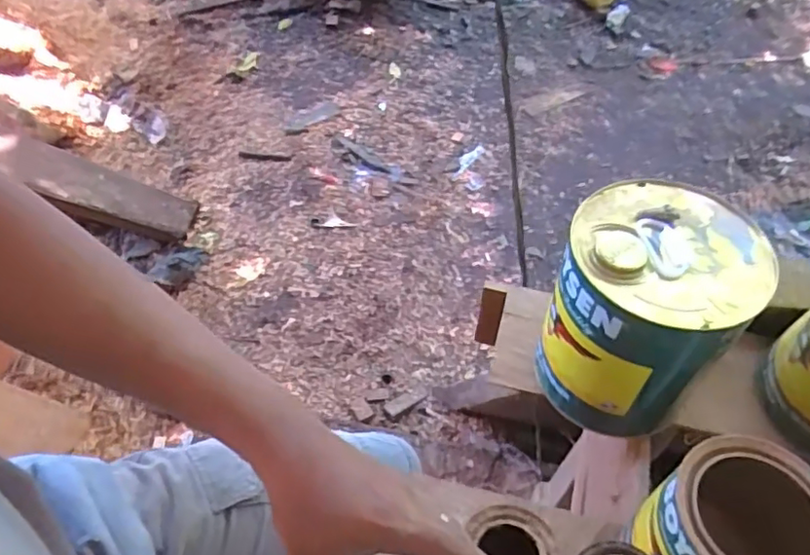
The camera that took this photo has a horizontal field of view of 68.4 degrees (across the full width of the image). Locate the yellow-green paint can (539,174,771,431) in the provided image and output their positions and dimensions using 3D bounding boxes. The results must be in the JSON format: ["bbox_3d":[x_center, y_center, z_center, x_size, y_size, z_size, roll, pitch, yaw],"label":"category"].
[{"bbox_3d":[0.227,0.038,0.572,0.154,0.200,0.149,-1,52,1],"label":"yellow-green paint can"}]

